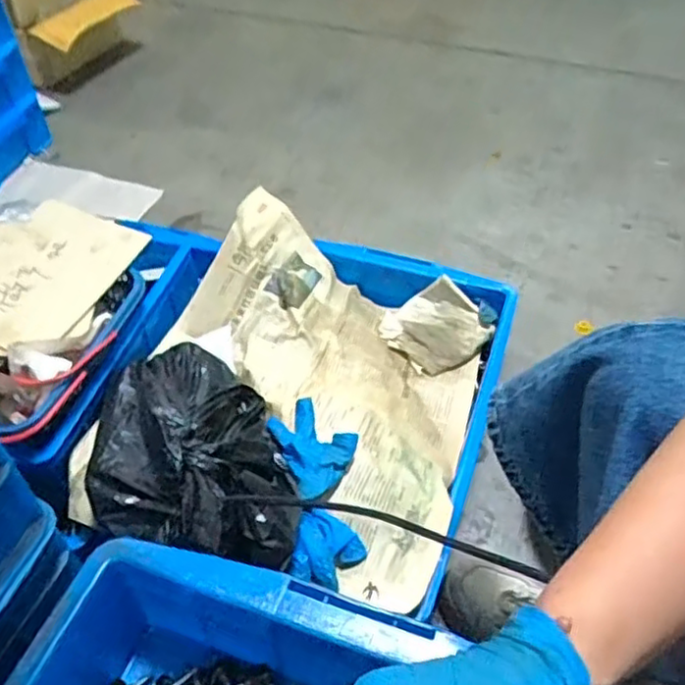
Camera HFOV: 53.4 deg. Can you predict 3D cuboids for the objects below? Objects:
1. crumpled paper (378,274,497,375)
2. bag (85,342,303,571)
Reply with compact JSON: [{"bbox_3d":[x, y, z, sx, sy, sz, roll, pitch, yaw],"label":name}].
[{"bbox_3d":[0.130,-0.026,0.951,0.129,0.037,0.132,-41,64,-9],"label":"crumpled paper"},{"bbox_3d":[-0.140,0.095,0.648,0.185,0.113,0.237,-2,48,-1],"label":"bag"}]

